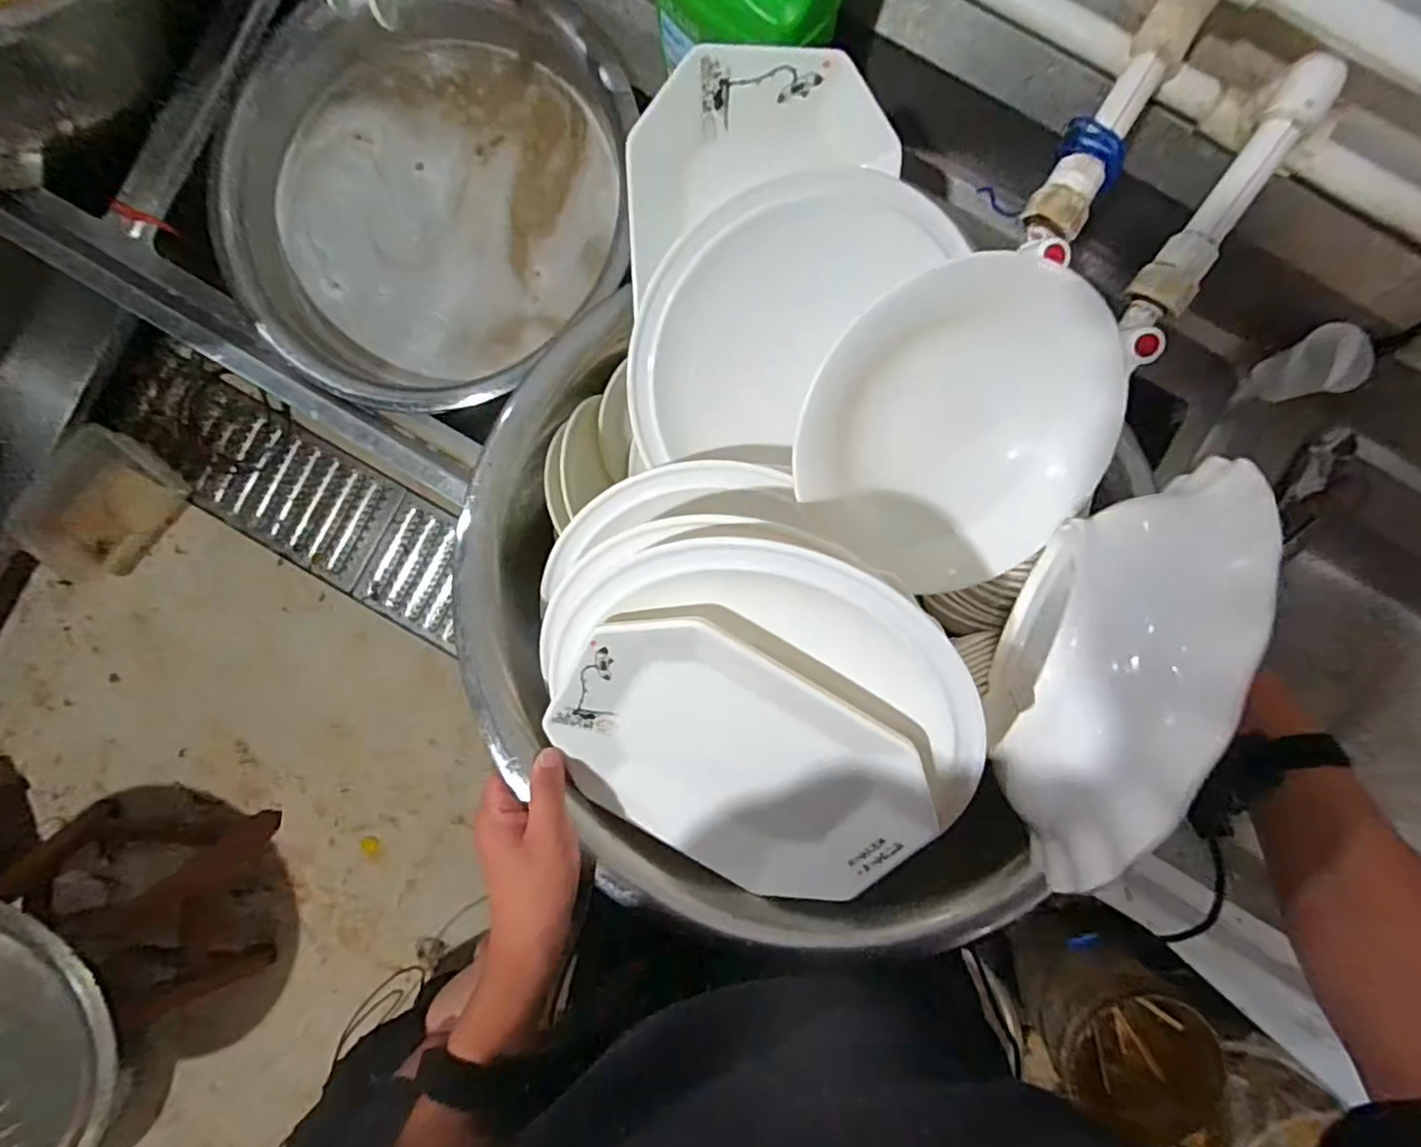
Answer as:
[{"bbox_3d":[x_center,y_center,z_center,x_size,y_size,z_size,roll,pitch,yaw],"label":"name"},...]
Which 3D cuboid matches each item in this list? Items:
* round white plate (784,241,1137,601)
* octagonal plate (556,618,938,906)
[{"bbox_3d":[0.180,-0.100,0.438,0.223,0.024,0.216,-2,114,-5],"label":"round white plate"},{"bbox_3d":[0.014,0.137,0.437,0.254,0.030,0.176,31,117,-3],"label":"octagonal plate"}]

